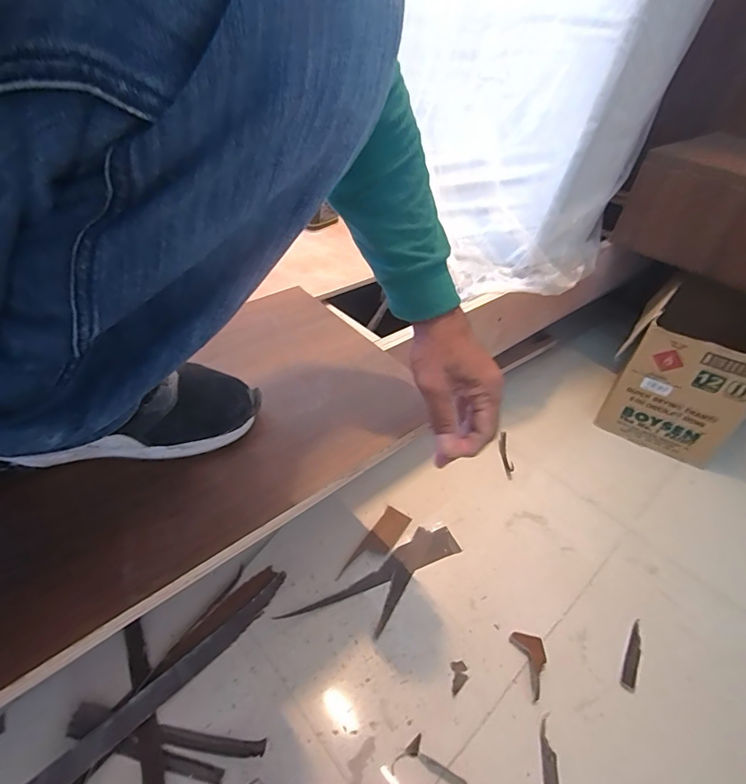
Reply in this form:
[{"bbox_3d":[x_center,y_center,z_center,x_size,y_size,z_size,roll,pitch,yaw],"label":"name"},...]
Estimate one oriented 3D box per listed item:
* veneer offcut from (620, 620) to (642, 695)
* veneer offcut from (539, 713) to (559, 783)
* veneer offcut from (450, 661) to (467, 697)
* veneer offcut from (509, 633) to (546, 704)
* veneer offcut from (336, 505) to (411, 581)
[{"bbox_3d":[0.378,0.382,0.653,0.019,0.004,0.108,29,47,19],"label":"veneer offcut"},{"bbox_3d":[0.214,0.450,0.547,0.019,0.004,0.096,9,40,6],"label":"veneer offcut"},{"bbox_3d":[0.118,0.388,0.609,0.021,0.004,0.043,5,40,0],"label":"veneer offcut"},{"bbox_3d":[0.224,0.380,0.627,0.043,0.005,0.084,-1,40,-7],"label":"veneer offcut"},{"bbox_3d":[0.005,0.255,0.754,0.050,0.004,0.158,25,44,22],"label":"veneer offcut"}]

